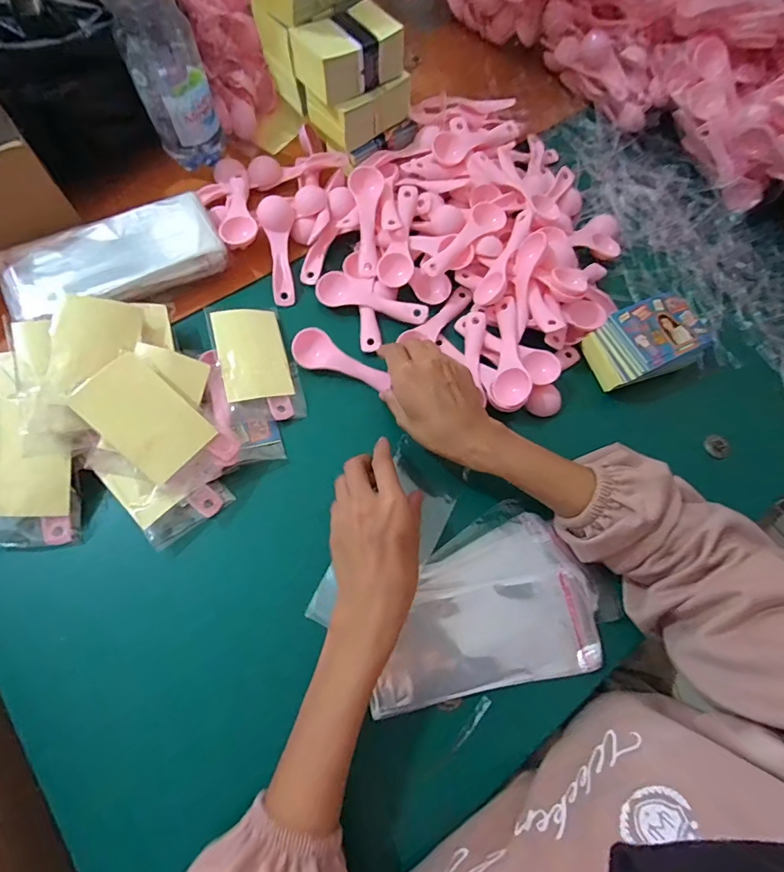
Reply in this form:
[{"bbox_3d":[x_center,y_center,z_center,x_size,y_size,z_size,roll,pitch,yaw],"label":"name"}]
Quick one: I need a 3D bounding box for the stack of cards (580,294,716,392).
[{"bbox_3d":[0.256,-0.095,0.444,0.117,0.037,0.078,-20,73,-11],"label":"stack of cards"}]

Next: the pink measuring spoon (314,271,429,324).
[{"bbox_3d":[-0.020,-0.140,0.449,0.115,0.011,0.032,14,70,1],"label":"pink measuring spoon"}]

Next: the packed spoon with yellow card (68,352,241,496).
[{"bbox_3d":[-0.183,-0.007,0.351,0.067,0.013,0.112,-45,108,-17],"label":"packed spoon with yellow card"}]

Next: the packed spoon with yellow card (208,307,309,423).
[{"bbox_3d":[-0.127,-0.068,0.417,0.066,0.011,0.115,-12,77,-25],"label":"packed spoon with yellow card"}]

